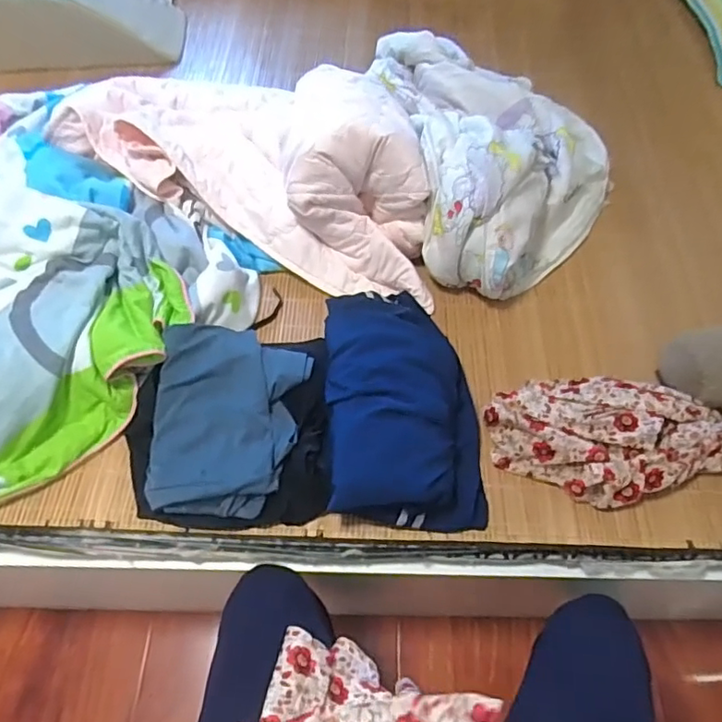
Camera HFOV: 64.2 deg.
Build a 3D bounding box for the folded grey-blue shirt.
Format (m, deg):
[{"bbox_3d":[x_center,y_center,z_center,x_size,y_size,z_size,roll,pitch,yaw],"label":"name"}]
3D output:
[{"bbox_3d":[-0.175,0.068,0.758,0.198,0.041,0.261,2,59,1],"label":"folded grey-blue shirt"}]

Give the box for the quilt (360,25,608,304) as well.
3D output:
[{"bbox_3d":[0.243,-0.379,0.996,0.374,0.198,0.570,-10,60,-6],"label":"quilt"}]

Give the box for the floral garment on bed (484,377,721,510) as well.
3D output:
[{"bbox_3d":[0.339,0.088,0.752,0.332,0.055,0.183,-8,59,-5],"label":"floral garment on bed"}]

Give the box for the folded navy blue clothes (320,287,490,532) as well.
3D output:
[{"bbox_3d":[0.055,0.033,0.766,0.198,0.084,0.355,-2,59,-1],"label":"folded navy blue clothes"}]

